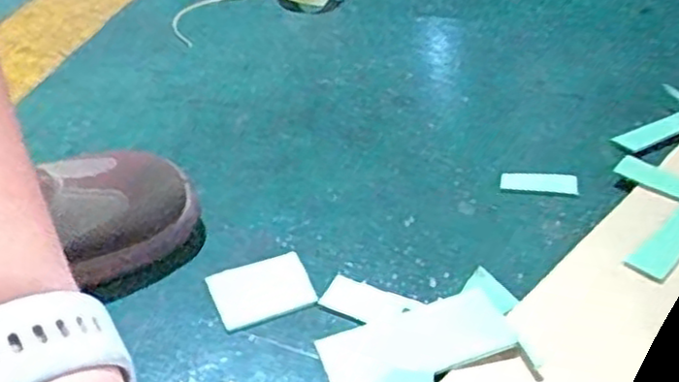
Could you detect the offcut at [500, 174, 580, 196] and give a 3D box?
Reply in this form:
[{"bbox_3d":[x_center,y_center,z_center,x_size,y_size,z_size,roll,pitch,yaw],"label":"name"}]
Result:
[{"bbox_3d":[0.131,-0.006,0.473,0.049,0.004,0.015,4,39,10],"label":"offcut"}]

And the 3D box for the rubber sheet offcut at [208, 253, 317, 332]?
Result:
[{"bbox_3d":[-0.045,0.056,0.410,0.053,0.004,0.044,-16,40,-14],"label":"rubber sheet offcut"}]

